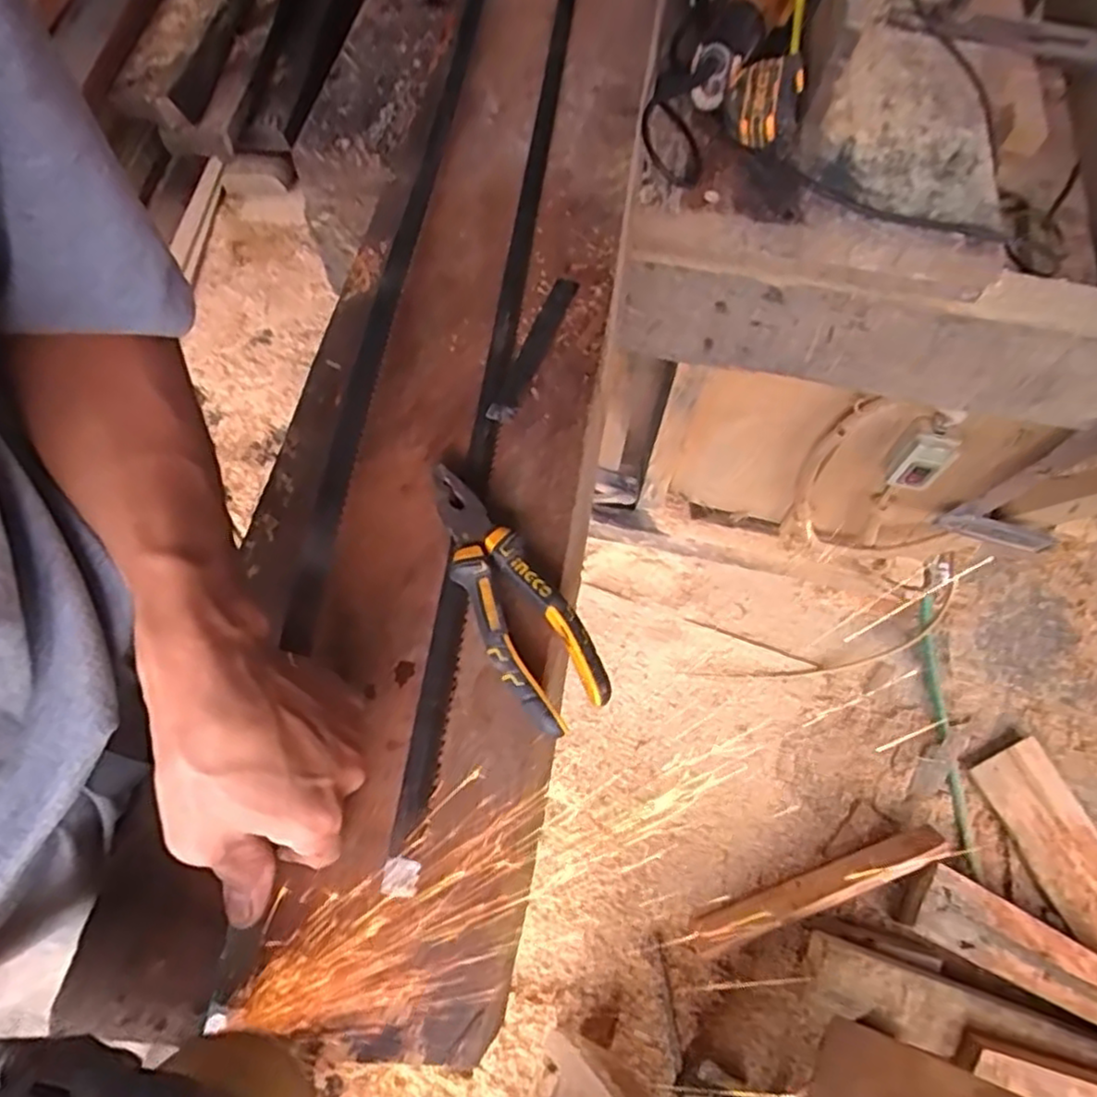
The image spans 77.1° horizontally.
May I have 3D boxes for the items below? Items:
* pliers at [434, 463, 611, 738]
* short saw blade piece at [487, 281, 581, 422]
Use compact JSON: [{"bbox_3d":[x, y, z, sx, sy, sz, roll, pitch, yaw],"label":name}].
[{"bbox_3d":[-0.024,0.022,0.407,0.052,0.019,0.172,-26,70,-14],"label":"pliers"},{"bbox_3d":[-0.009,-0.150,0.509,0.021,0.008,0.142,21,67,6],"label":"short saw blade piece"}]

